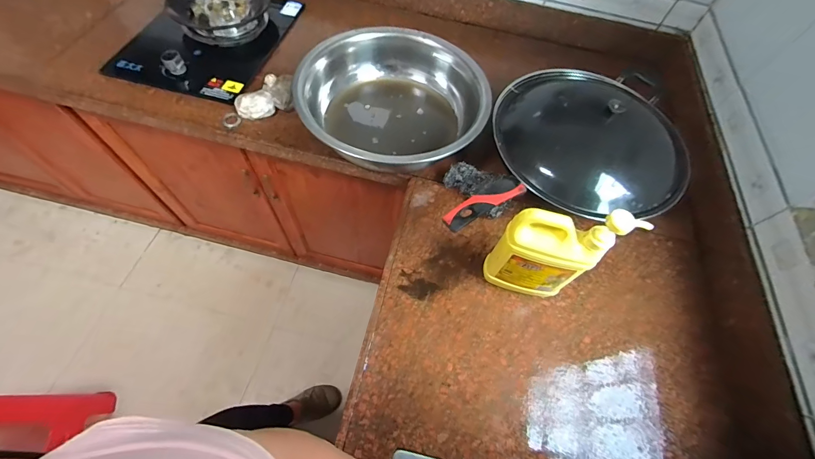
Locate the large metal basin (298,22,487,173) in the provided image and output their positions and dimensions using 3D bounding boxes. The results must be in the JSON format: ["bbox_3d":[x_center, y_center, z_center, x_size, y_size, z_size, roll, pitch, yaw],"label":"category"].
[{"bbox_3d":[-0.026,-0.273,0.723,0.360,0.102,0.360,2,61,-3],"label":"large metal basin"}]

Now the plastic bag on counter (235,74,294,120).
[{"bbox_3d":[-0.303,-0.283,0.745,0.126,0.052,0.059,-18,64,-13],"label":"plastic bag on counter"}]

